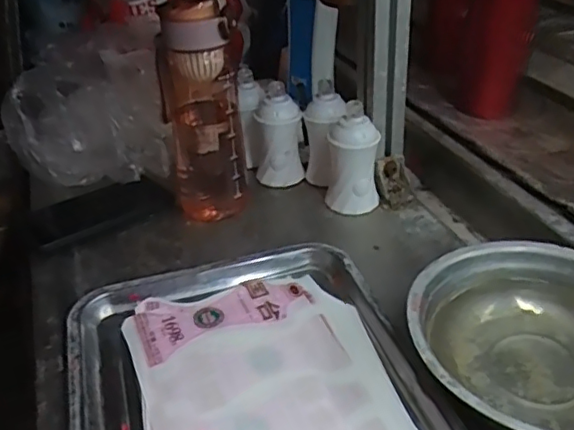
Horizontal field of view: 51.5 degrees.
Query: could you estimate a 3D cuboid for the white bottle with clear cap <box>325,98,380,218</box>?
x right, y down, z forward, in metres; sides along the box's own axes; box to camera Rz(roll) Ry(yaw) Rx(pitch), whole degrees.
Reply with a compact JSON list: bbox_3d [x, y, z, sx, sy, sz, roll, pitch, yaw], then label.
[{"bbox_3d":[0.071,-0.060,0.649,0.055,0.112,0.049,-5,34,-5],"label":"white bottle with clear cap"}]

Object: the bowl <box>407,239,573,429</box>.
[{"bbox_3d":[0.192,0.088,0.437,0.194,0.051,0.196,-6,31,4],"label":"bowl"}]

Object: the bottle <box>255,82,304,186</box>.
[{"bbox_3d":[-0.011,-0.090,0.700,0.054,0.108,0.045,-7,34,-6],"label":"bottle"}]

